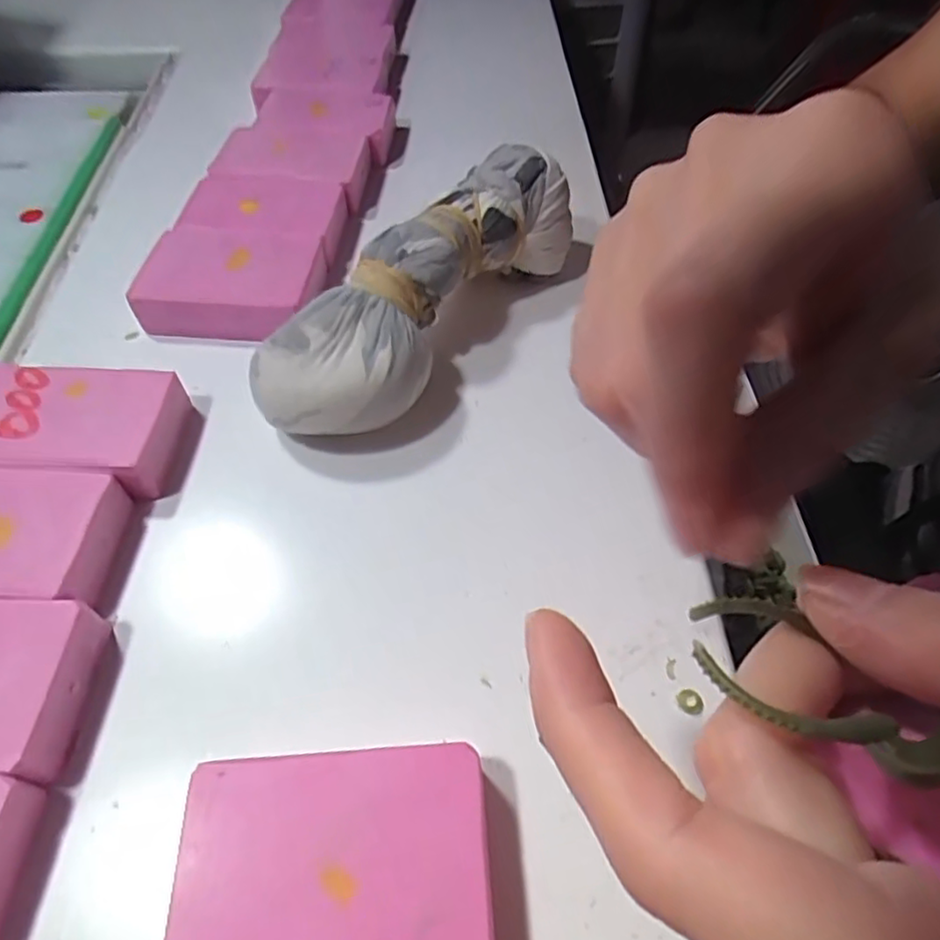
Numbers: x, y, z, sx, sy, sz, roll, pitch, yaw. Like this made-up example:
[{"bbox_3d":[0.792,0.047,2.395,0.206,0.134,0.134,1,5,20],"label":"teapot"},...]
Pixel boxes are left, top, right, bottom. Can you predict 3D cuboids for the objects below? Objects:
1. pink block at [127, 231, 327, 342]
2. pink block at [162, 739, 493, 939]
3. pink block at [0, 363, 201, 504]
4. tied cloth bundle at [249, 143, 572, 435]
[{"bbox_3d":[-0.100,-0.079,0.272,0.071,0.019,0.049,0,55,0],"label":"pink block"},{"bbox_3d":[-0.031,0.094,0.148,0.068,0.019,0.053,-3,54,-5],"label":"pink block"},{"bbox_3d":[-0.138,-0.015,0.224,0.073,0.016,0.045,1,55,1],"label":"pink block"},{"bbox_3d":[-0.017,-0.066,0.246,0.046,0.050,0.145,29,60,19],"label":"tied cloth bundle"}]

